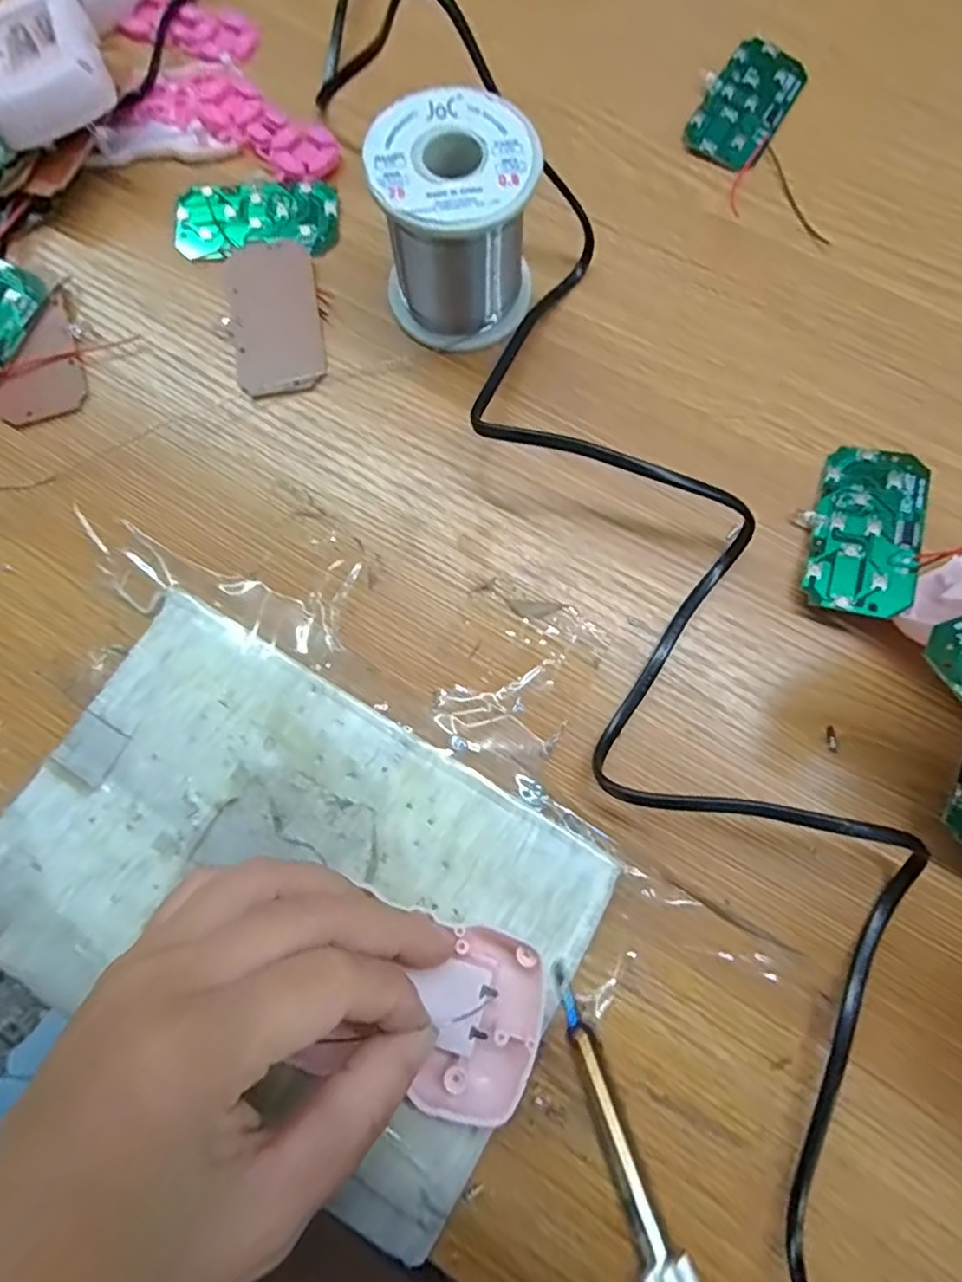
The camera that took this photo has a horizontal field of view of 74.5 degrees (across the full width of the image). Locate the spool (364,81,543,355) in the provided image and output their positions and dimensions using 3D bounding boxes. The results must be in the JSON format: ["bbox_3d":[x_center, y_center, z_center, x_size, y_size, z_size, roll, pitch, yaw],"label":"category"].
[{"bbox_3d":[-0.009,-0.165,0.253,0.060,0.063,0.059,-1,77,1],"label":"spool"}]

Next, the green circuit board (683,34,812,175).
[{"bbox_3d":[0.127,-0.257,0.304,0.039,0.007,0.072,31,79,8],"label":"green circuit board"}]

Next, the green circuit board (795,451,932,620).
[{"bbox_3d":[0.148,-0.044,0.246,0.040,0.004,0.072,14,71,20],"label":"green circuit board"}]

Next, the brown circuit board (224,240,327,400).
[{"bbox_3d":[-0.091,-0.144,0.279,0.038,0.006,0.075,-11,77,-2],"label":"brown circuit board"}]

